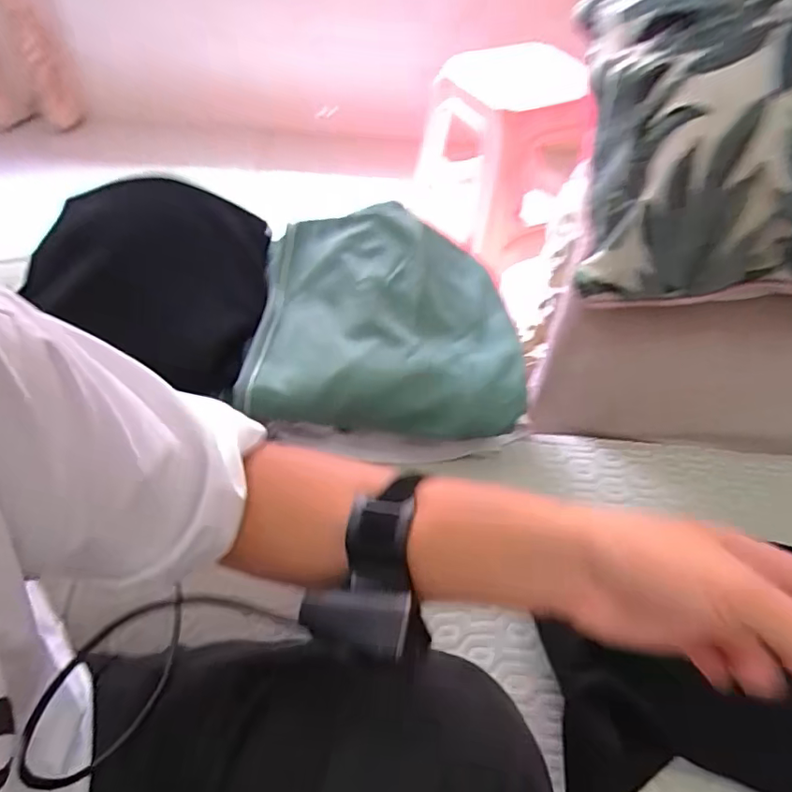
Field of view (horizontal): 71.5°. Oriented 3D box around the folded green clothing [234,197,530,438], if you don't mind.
[{"bbox_3d":[-0.008,-0.089,0.611,0.279,0.093,0.251,1,51,-2],"label":"folded green clothing"}]

